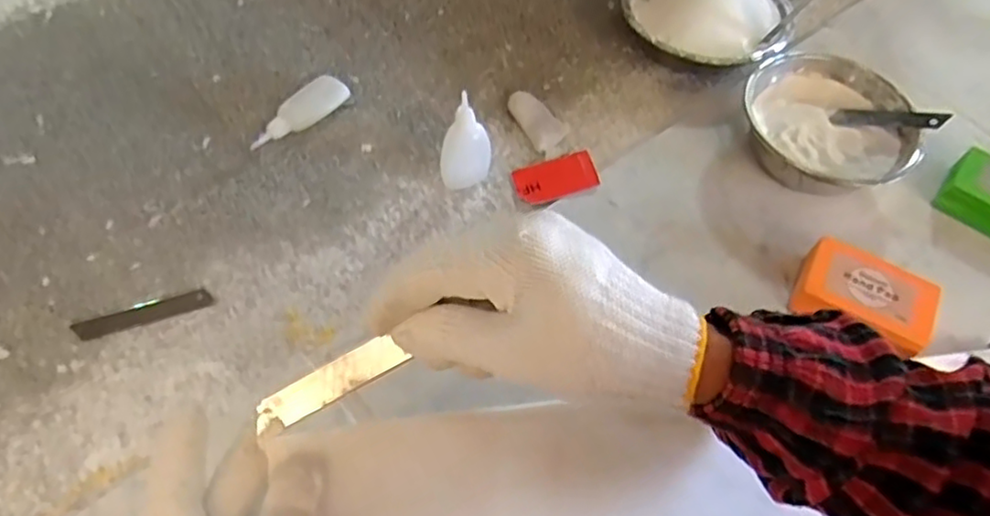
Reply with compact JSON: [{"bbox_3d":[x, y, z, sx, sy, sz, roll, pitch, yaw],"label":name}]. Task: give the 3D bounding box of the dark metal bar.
[{"bbox_3d":[-0.263,0.042,0.496,0.095,0.004,0.017,-16,60,-13],"label":"dark metal bar"}]

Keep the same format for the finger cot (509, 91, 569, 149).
[{"bbox_3d":[0.042,-0.128,0.614,0.038,0.017,0.066,-21,61,-16],"label":"finger cot"}]

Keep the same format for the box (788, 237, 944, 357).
[{"bbox_3d":[0.283,0.031,0.508,0.097,0.035,0.066,26,60,13],"label":"box"}]

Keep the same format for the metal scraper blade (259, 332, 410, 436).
[{"bbox_3d":[-0.074,0.057,0.309,0.064,0.004,0.018,-29,99,-5],"label":"metal scraper blade"}]

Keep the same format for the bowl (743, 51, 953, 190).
[{"bbox_3d":[0.292,-0.114,0.583,0.128,0.065,0.139,1,57,-2],"label":"bowl"}]

